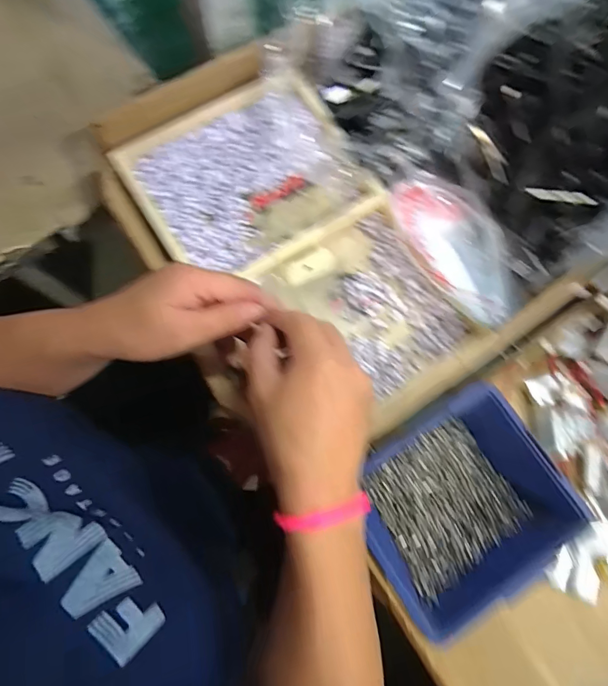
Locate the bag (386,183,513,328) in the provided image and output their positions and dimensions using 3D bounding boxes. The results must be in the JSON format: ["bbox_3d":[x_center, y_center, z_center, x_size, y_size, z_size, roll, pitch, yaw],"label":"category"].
[{"bbox_3d":[0.135,-0.082,0.354,0.084,0.041,0.150,-22,79,-7],"label":"bag"}]

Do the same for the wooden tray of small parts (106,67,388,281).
[{"bbox_3d":[-0.053,-0.149,0.377,0.191,0.029,0.166,-31,80,-8],"label":"wooden tray of small parts"}]

